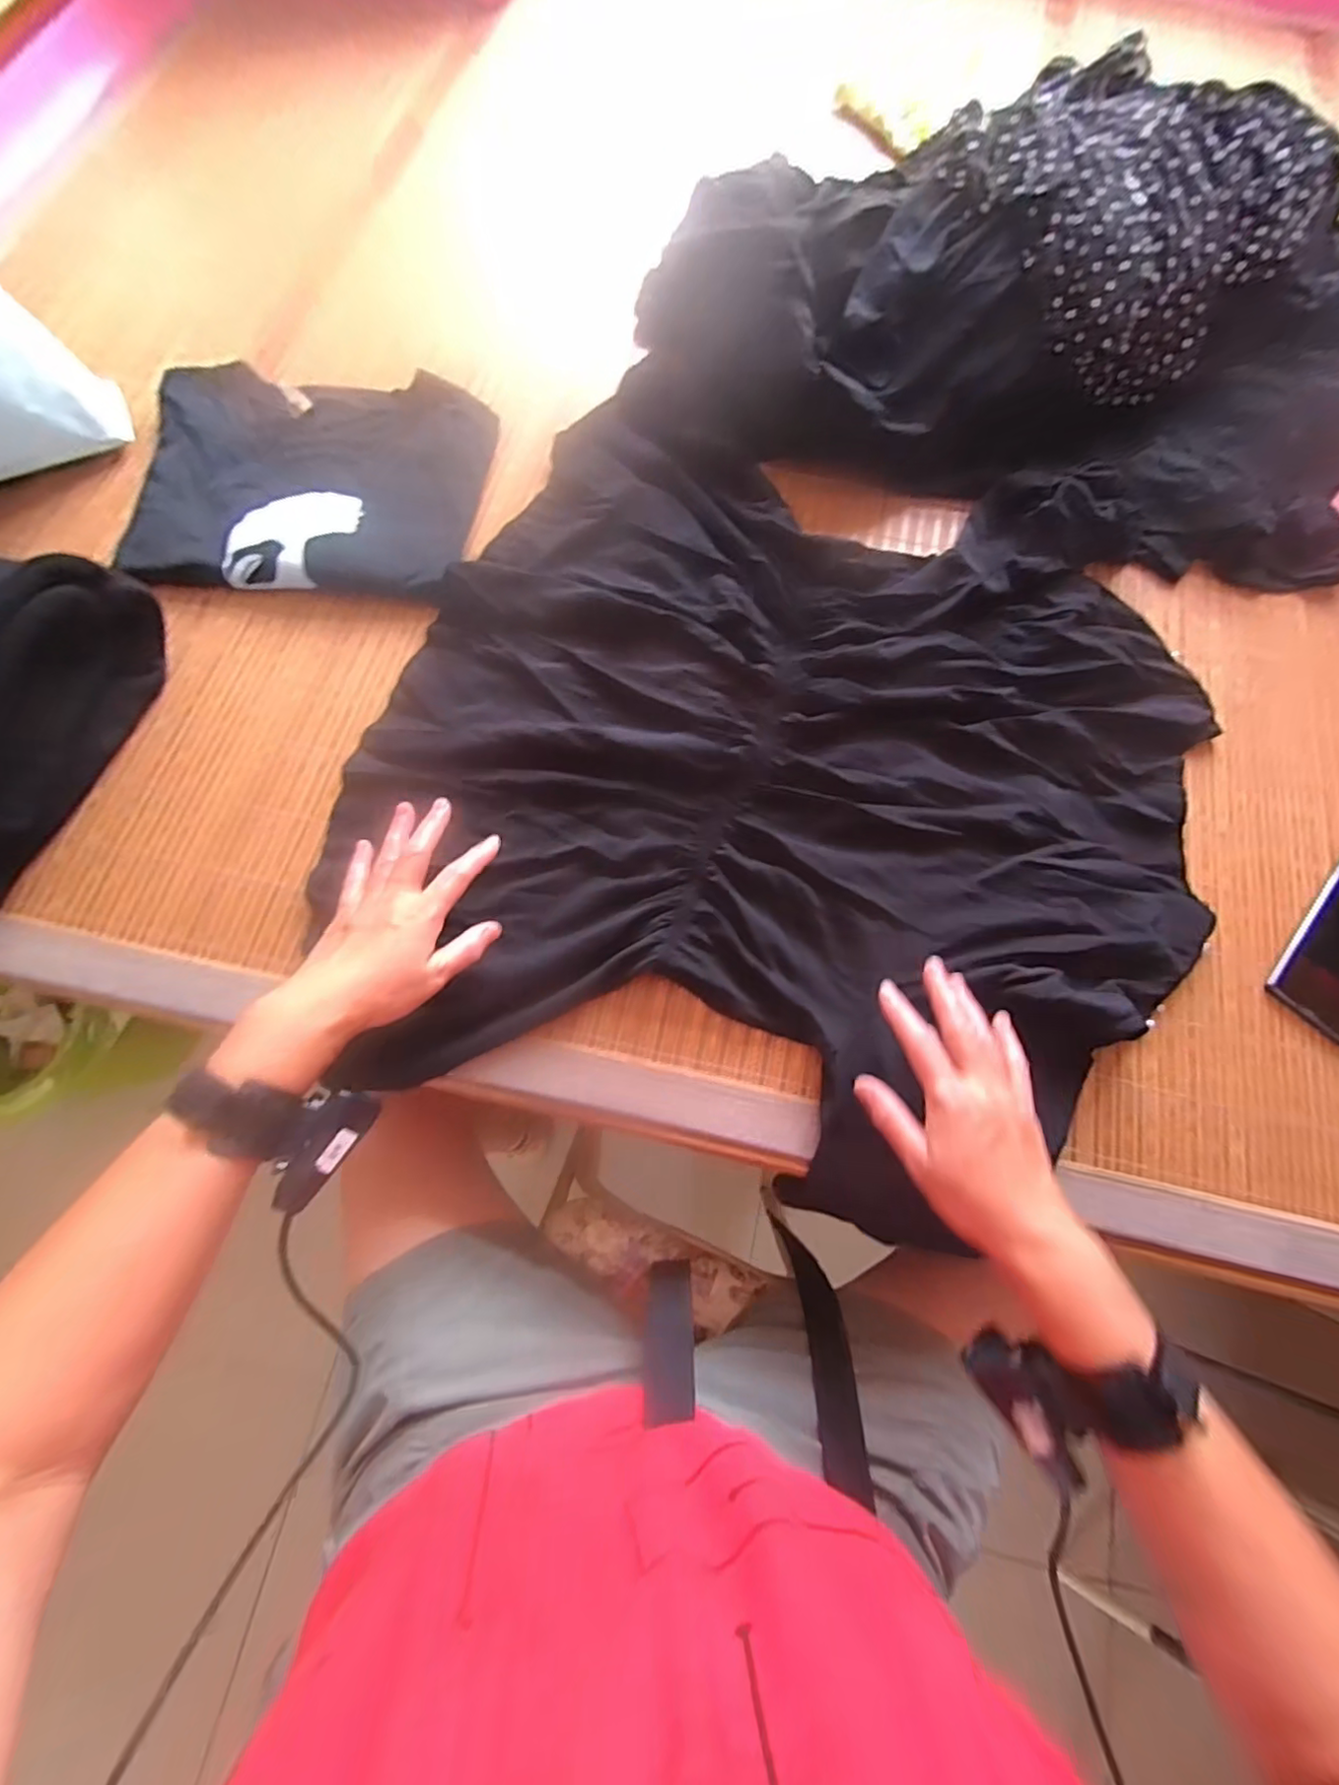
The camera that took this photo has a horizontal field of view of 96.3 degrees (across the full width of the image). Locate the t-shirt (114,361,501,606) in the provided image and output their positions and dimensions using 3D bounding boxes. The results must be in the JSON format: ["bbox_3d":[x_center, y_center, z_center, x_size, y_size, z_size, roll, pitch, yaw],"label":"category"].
[{"bbox_3d":[-0.348,-0.398,0.575,0.318,0.025,0.252,6,74,-1],"label":"t-shirt"}]

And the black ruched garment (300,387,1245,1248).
[{"bbox_3d":[0.102,-0.107,0.506,0.669,0.029,0.634,19,73,3],"label":"black ruched garment"}]

